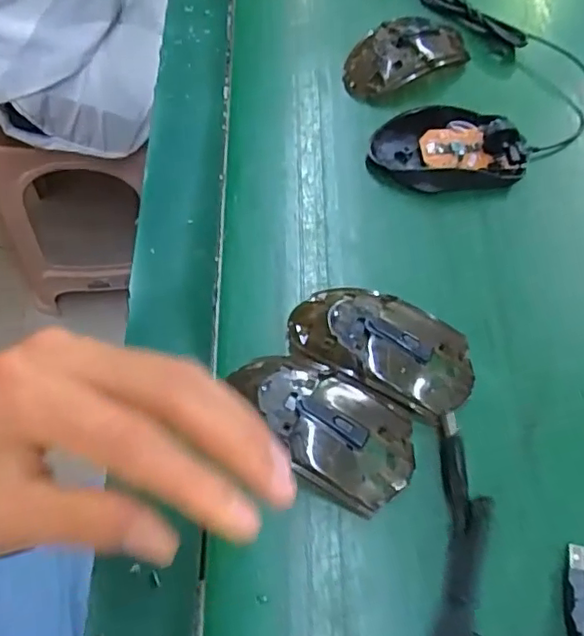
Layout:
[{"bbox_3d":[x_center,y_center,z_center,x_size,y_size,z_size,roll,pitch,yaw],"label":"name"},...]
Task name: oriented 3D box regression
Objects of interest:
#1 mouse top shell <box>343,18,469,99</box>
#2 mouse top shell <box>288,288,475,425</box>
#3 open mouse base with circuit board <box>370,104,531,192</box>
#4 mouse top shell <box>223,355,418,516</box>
[{"bbox_3d":[0.091,-0.205,0.455,0.106,0.031,0.053,-25,66,-16],"label":"mouse top shell"},{"bbox_3d":[0.054,0.014,0.340,0.107,0.027,0.061,26,63,10],"label":"mouse top shell"},{"bbox_3d":[0.114,-0.122,0.417,0.108,0.024,0.067,-10,63,-8],"label":"open mouse base with circuit board"},{"bbox_3d":[0.016,0.057,0.315,0.104,0.031,0.060,27,64,10],"label":"mouse top shell"}]

